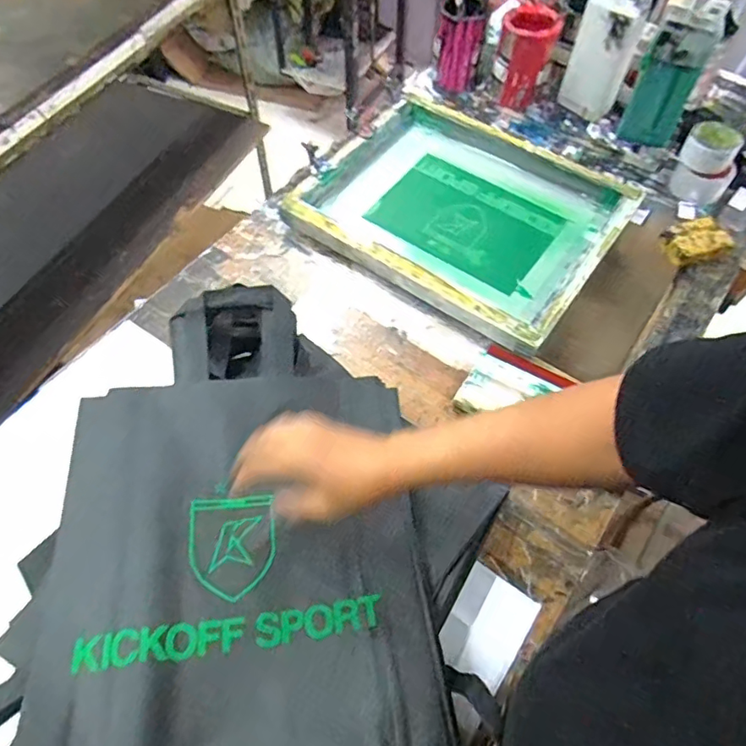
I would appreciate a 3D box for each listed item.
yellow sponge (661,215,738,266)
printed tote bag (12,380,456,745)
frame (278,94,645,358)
[{"bbox_3d":[0.541,-0.222,0.891,0.109,0.025,0.064,-22,61,-12],"label":"yellow sponge"},{"bbox_3d":[-0.140,0.202,0.560,0.389,0.034,0.444,-3,52,-6],"label":"printed tote bag"},{"bbox_3d":[0.165,-0.298,0.942,0.498,0.054,0.442,31,64,18],"label":"frame"}]

